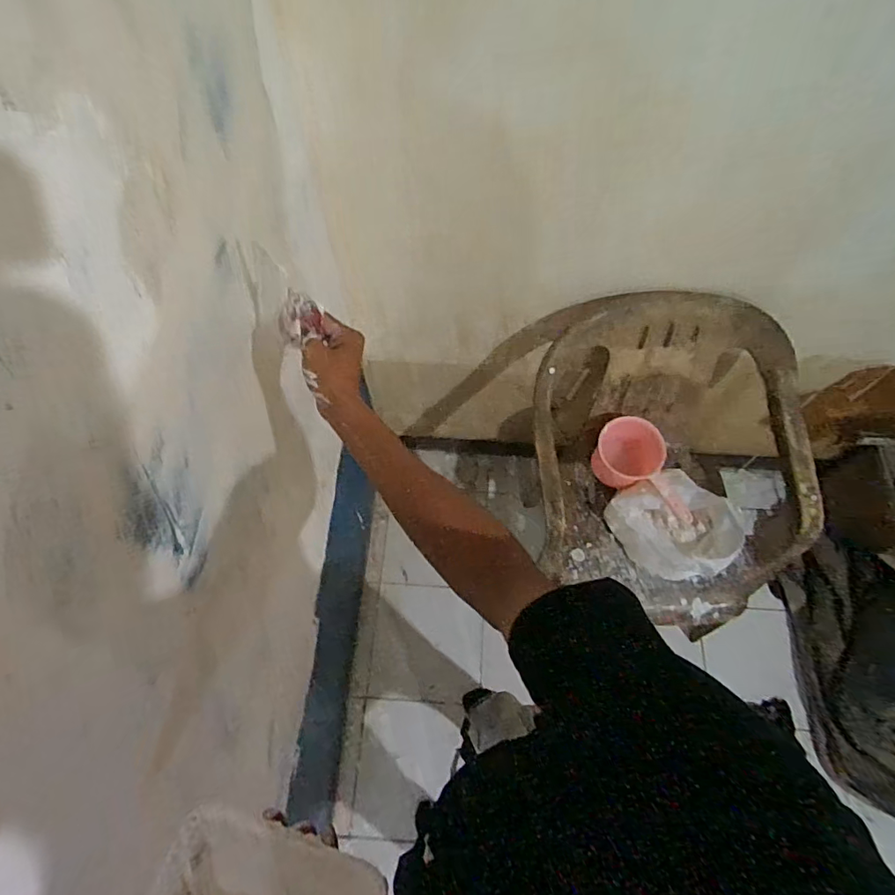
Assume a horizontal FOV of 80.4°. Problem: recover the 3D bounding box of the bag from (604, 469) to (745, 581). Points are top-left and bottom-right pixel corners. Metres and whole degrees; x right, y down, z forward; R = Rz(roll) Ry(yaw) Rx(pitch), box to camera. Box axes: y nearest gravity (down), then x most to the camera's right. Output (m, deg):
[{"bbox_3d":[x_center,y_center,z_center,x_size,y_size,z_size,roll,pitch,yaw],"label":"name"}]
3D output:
[{"bbox_3d":[0.493,0.172,1.155,0.209,0.102,0.242,-31,66,-11],"label":"bag"}]

